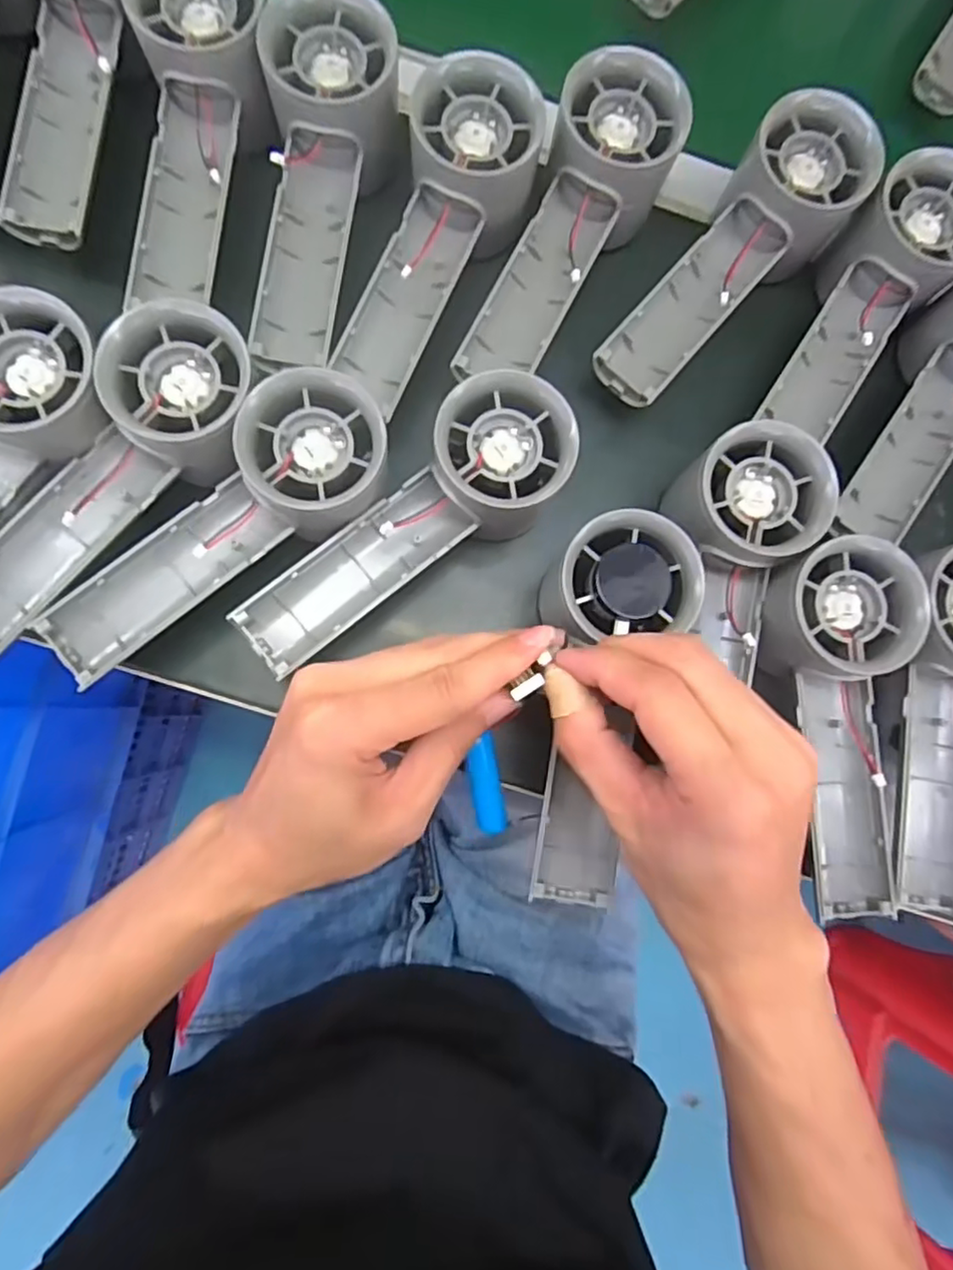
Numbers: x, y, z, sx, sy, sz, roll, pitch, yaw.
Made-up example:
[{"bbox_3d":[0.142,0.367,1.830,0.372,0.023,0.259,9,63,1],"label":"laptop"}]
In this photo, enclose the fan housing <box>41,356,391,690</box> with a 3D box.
[{"bbox_3d":[-0.105,-0.041,0.269,0.158,0.034,0.057,-39,89,4],"label":"fan housing"}]

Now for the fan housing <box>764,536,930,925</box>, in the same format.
[{"bbox_3d":[0.151,0.041,0.268,0.061,0.037,0.153,4,83,-5],"label":"fan housing"}]

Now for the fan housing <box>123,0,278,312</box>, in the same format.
[{"bbox_3d":[-0.122,-0.218,0.285,0.057,0.034,0.144,9,97,-4],"label":"fan housing"}]

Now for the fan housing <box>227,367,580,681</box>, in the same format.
[{"bbox_3d":[-0.024,-0.041,0.267,0.059,0.029,0.156,44,82,0],"label":"fan housing"}]

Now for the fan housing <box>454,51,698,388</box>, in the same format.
[{"bbox_3d":[0.039,-0.182,0.303,0.055,0.048,0.154,30,94,-2],"label":"fan housing"}]

